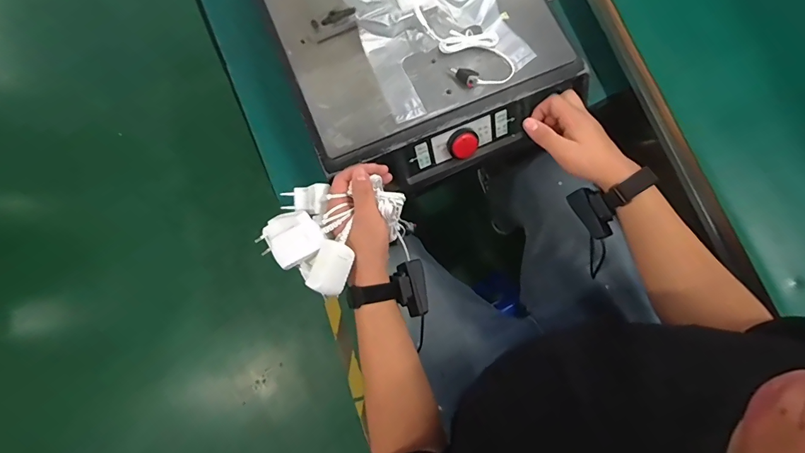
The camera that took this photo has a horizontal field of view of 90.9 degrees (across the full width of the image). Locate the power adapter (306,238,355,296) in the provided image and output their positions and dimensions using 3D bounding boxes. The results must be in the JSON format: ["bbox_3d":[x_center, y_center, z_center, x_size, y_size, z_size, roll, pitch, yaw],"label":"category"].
[{"bbox_3d":[-0.081,0.049,0.455,0.038,0.023,0.058,21,65,0],"label":"power adapter"}]

